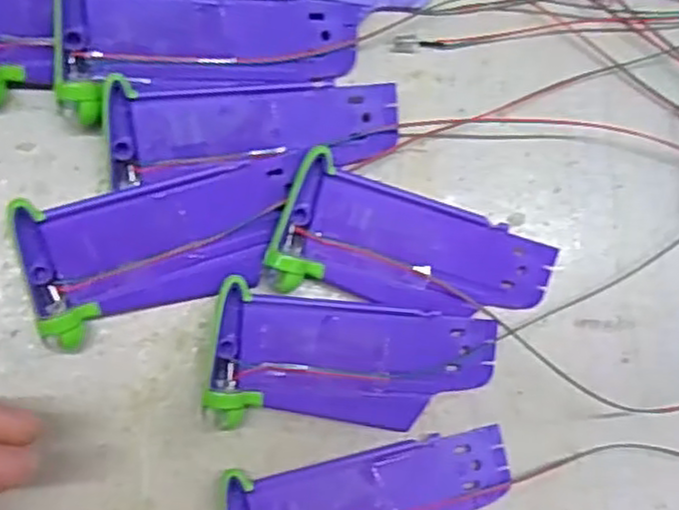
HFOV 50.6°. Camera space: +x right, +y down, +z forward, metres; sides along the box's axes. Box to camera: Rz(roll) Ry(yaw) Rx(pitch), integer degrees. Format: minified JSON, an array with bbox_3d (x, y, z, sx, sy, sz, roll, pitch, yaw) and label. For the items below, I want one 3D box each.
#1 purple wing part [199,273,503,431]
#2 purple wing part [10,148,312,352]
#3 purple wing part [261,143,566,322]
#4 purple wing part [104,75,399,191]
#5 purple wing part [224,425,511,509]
[{"bbox_3d":[0.005,0.035,0.222,0.088,0.008,0.041,10,82,-9],"label":"purple wing part"},{"bbox_3d":[-0.049,-0.003,0.213,0.081,0.016,0.039,-13,86,-11],"label":"purple wing part"},{"bbox_3d":[0.025,0.001,0.226,0.090,0.014,0.038,19,81,-8],"label":"purple wing part"},{"bbox_3d":[-0.025,-0.040,0.220,0.089,0.009,0.028,-7,85,-11],"label":"purple wing part"},{"bbox_3d":[0.012,0.080,0.219,0.088,0.011,0.039,-7,85,-11],"label":"purple wing part"}]

